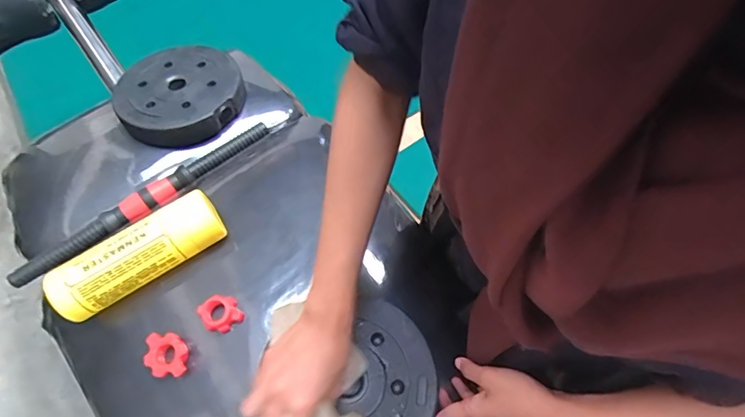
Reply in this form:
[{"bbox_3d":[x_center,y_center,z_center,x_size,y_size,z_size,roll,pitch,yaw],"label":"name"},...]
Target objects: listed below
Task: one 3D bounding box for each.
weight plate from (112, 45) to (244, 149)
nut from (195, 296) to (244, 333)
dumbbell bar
[{"bbox_3d":[-0.288,-0.173,0.697,0.173,0.054,0.165,-1,61,2],"label":"weight plate"},{"bbox_3d":[-0.168,0.114,0.512,0.039,0.022,0.037,-31,64,-14],"label":"nut"},{"bbox_3d":[-0.305,-0.012,0.630,0.370,0.032,0.033,-36,65,-16],"label":"dumbbell bar"}]

